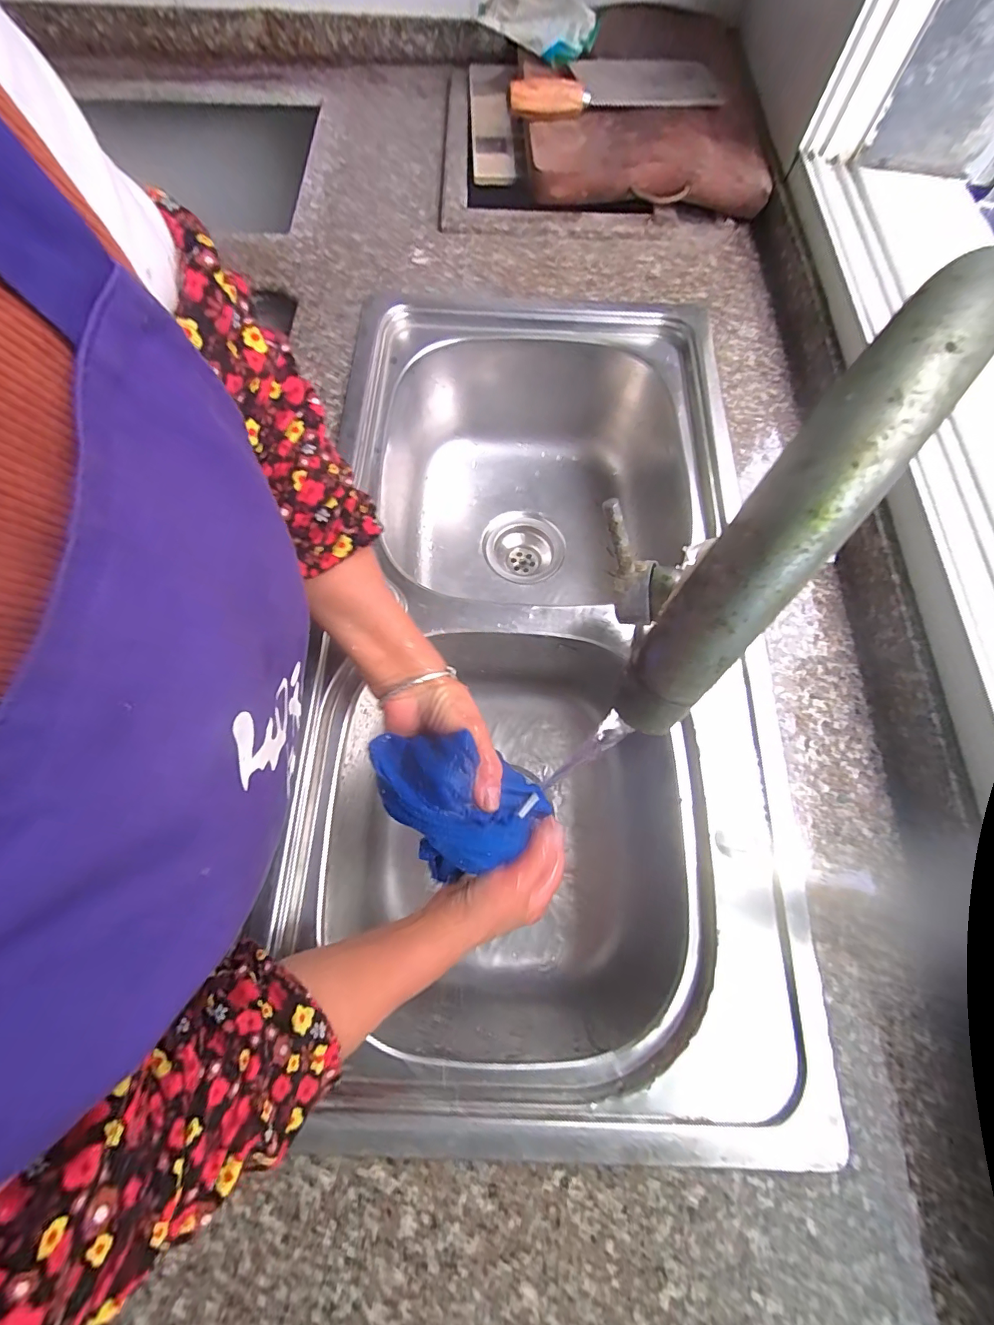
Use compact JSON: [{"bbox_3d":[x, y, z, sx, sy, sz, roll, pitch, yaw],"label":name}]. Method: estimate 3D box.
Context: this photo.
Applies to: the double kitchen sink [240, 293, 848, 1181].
[{"bbox_3d":[0.039,-0.027,0.495,0.375,0.198,0.760,1,70,0],"label":"double kitchen sink"}]

